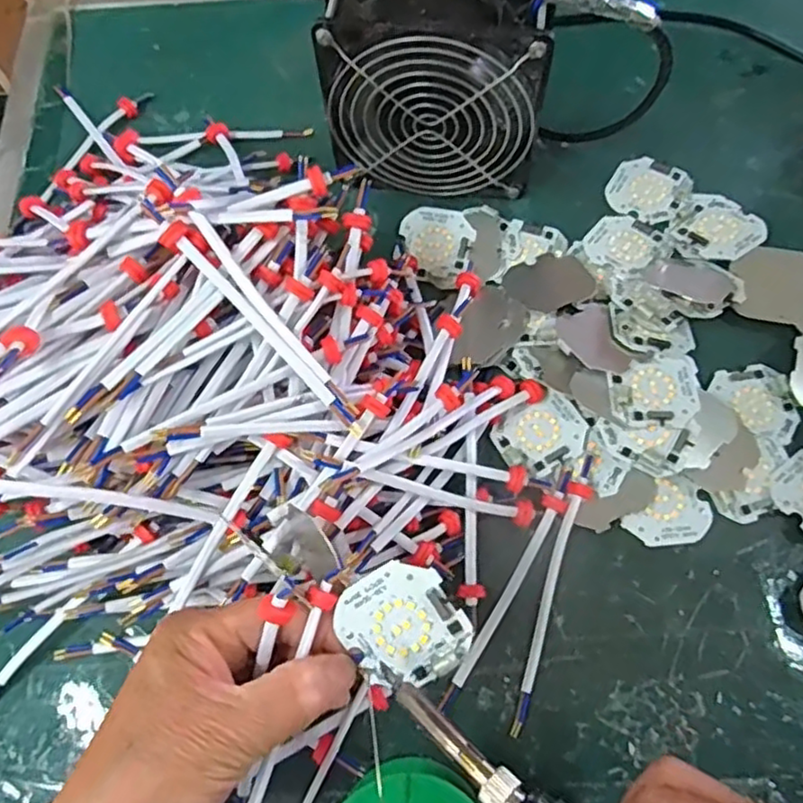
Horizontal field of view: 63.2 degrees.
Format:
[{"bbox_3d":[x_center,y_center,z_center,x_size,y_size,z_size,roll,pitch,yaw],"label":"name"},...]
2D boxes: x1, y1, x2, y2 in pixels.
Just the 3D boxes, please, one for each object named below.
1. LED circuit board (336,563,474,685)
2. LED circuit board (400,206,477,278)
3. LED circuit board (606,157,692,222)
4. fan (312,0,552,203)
[{"bbox_3d":[0.000,0.088,0.255,0.044,0.006,0.046,-32,89,6],"label":"LED circuit board"},{"bbox_3d":[0.021,-0.099,0.402,0.045,0.004,0.044,18,78,12],"label":"LED circuit board"},{"bbox_3d":[0.156,-0.135,0.415,0.046,0.004,0.046,29,73,13],"label":"LED circuit board"},{"bbox_3d":[0.018,-0.173,0.373,0.117,0.118,0.048,3,70,4],"label":"fan"}]

